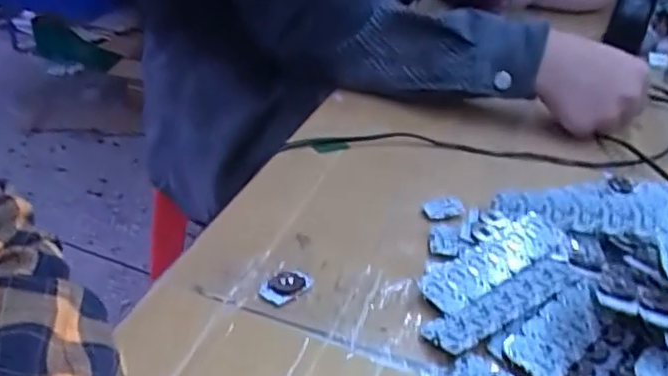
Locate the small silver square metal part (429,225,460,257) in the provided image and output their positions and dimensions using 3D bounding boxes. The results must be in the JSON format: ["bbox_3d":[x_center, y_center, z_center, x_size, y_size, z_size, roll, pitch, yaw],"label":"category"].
[{"bbox_3d":[0.073,0.033,0.379,0.019,0.004,0.035,11,33,6],"label":"small silver square metal part"}]

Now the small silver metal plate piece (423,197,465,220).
[{"bbox_3d":[0.079,0.015,0.413,0.030,0.004,0.018,-10,37,-24],"label":"small silver metal plate piece"}]

